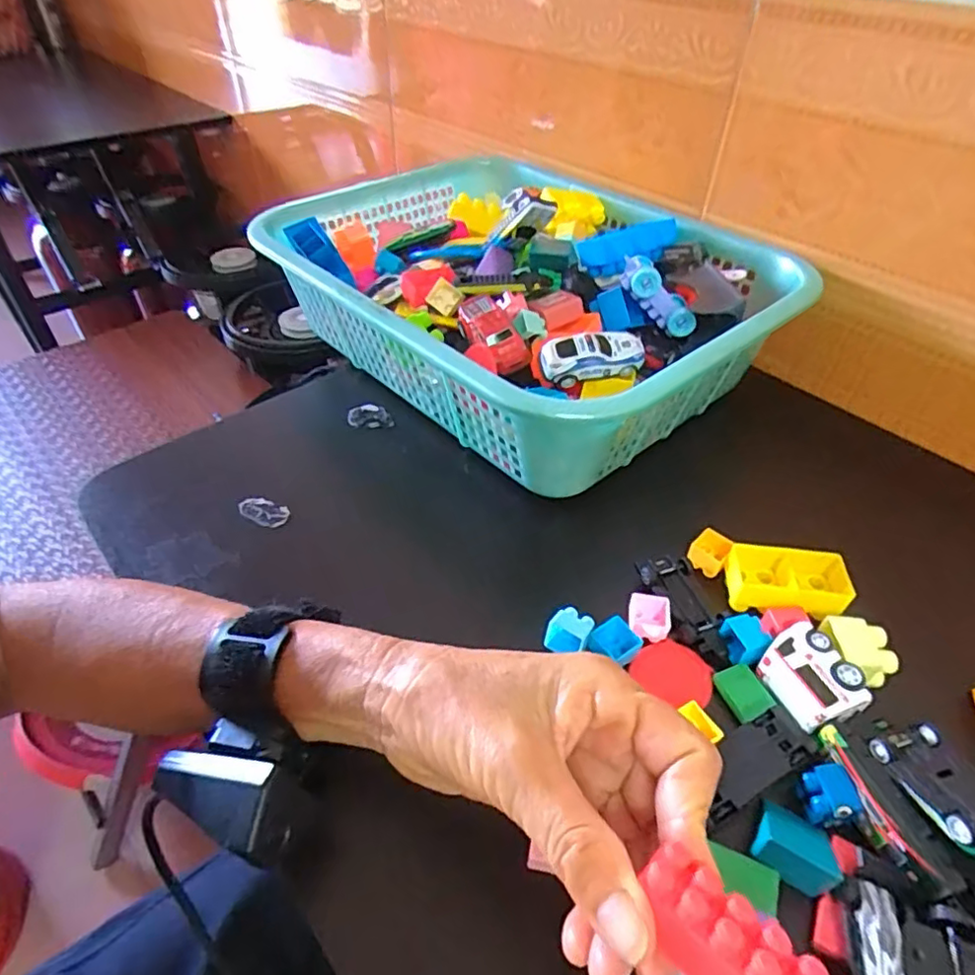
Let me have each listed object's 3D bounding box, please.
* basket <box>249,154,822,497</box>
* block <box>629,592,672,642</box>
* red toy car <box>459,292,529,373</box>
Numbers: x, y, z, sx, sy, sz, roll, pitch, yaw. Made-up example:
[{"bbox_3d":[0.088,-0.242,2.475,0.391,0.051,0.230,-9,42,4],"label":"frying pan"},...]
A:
[{"bbox_3d":[0.025,-0.154,0.497,0.378,0.113,0.294,35,54,29],"label":"basket"},{"bbox_3d":[0.089,0.072,0.336,0.020,0.015,0.020,3,45,2],"label":"block"},{"bbox_3d":[0.002,-0.106,0.407,0.034,0.020,0.070,-20,61,-19],"label":"red toy car"}]

